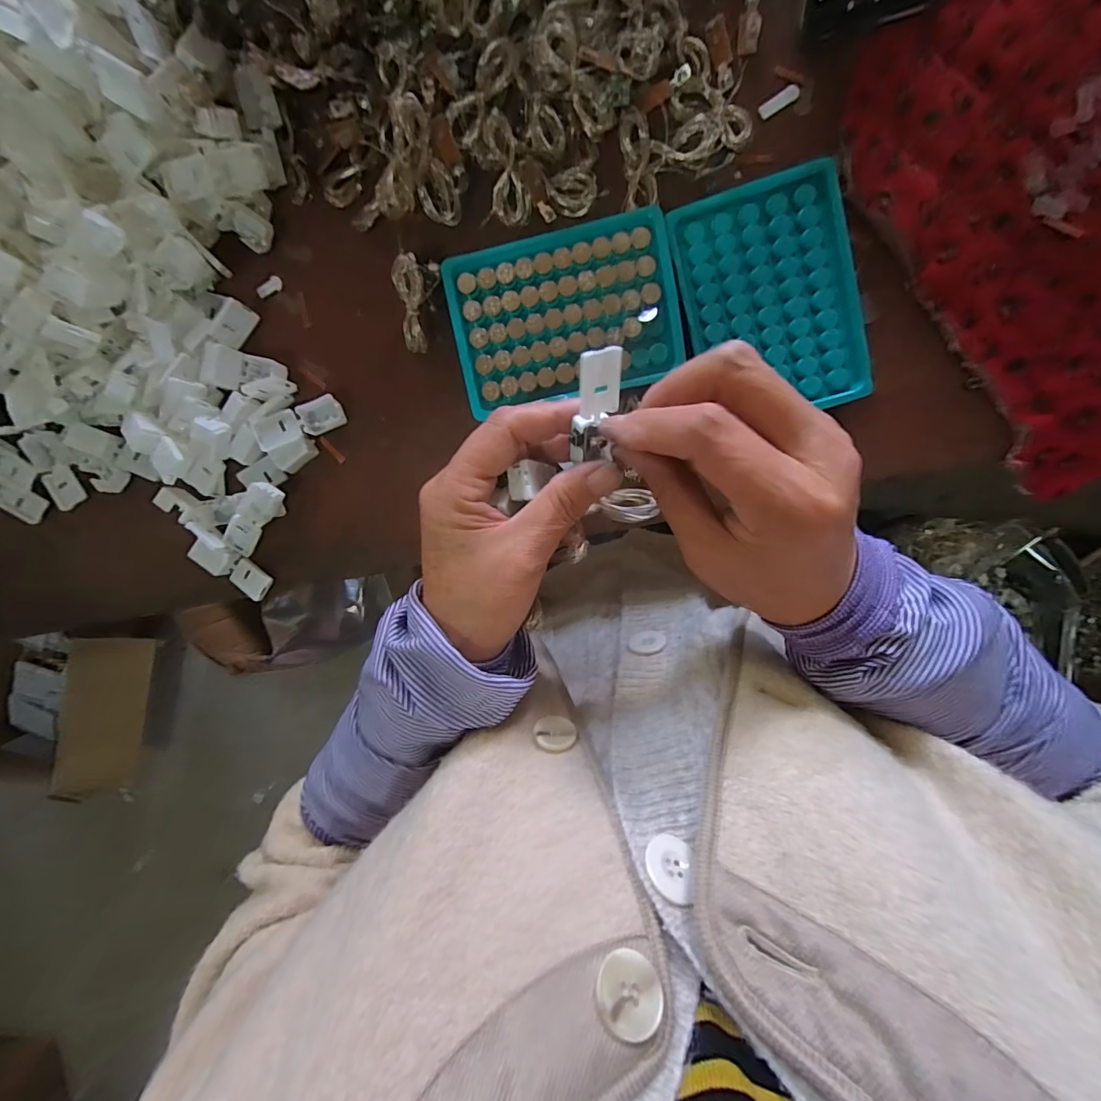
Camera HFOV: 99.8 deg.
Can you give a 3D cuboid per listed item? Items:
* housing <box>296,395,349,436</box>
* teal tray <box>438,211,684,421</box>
[{"bbox_3d":[-0.151,-0.090,0.306,0.028,0.010,0.021,-19,96,6],"label":"housing"},{"bbox_3d":[0.009,-0.141,0.281,0.132,0.011,0.092,-11,97,5],"label":"teal tray"}]

